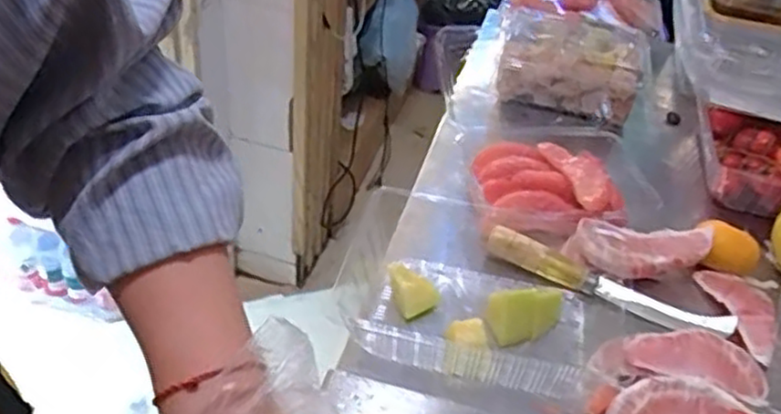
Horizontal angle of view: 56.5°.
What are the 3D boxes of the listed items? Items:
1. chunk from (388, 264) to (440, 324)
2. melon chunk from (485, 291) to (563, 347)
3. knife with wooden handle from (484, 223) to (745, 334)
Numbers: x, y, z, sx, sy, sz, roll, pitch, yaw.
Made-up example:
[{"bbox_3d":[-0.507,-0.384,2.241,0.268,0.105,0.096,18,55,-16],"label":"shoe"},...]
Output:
[{"bbox_3d":[0.018,0.065,0.571,0.027,0.027,0.038,-9,41,-19],"label":"chunk"},{"bbox_3d":[0.100,0.083,0.553,0.052,0.044,0.022,8,38,1],"label":"melon chunk"},{"bbox_3d":[0.177,0.064,0.599,0.205,0.027,0.026,19,40,16],"label":"knife with wooden handle"}]

